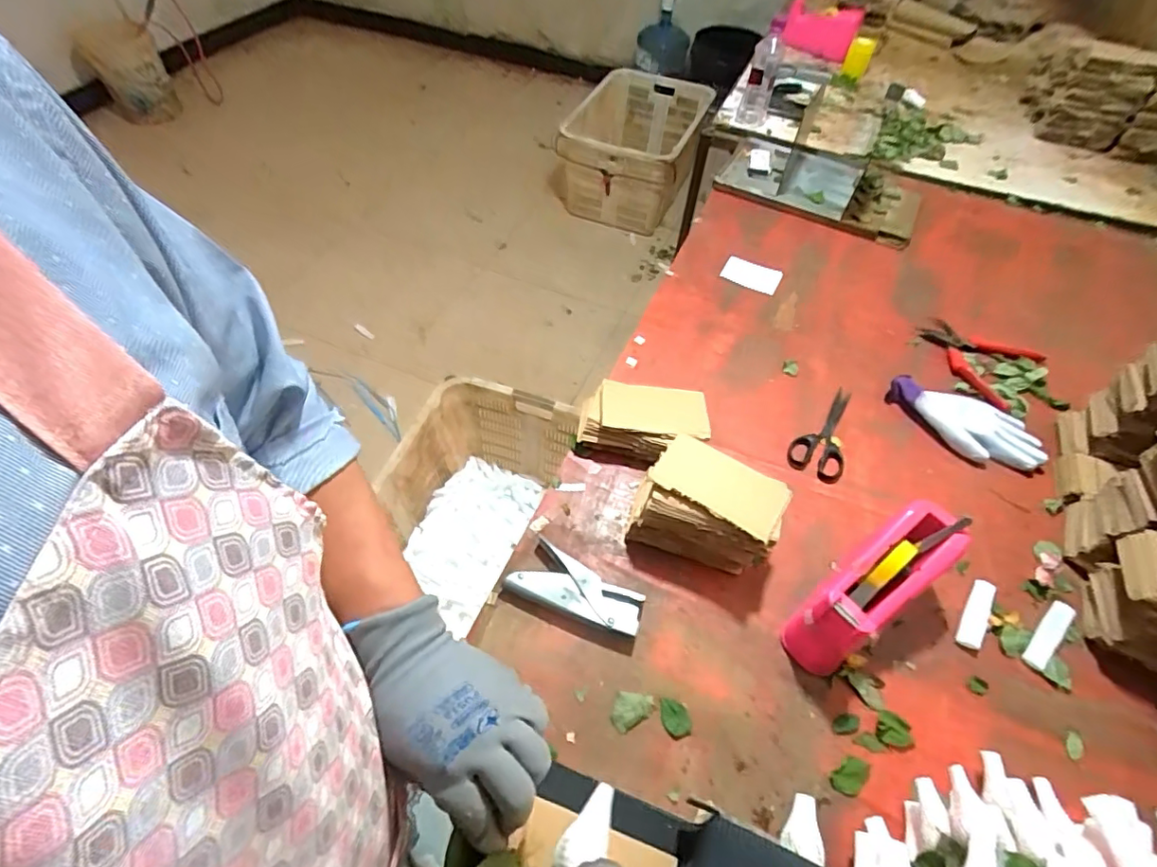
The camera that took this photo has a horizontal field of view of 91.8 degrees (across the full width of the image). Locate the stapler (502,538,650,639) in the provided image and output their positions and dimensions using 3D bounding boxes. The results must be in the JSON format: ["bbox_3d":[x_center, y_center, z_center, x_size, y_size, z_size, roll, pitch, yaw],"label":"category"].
[{"bbox_3d":[0.000,0.170,0.623,0.147,0.026,0.064,20,56,12],"label":"stapler"}]

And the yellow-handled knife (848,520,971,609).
[{"bbox_3d":[0.338,0.127,0.577,0.145,0.014,0.026,-31,60,-8],"label":"yellow-handled knife"}]

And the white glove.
[{"bbox_3d":[0.535,-0.012,0.777,0.197,0.034,0.088,21,56,12],"label":"white glove"}]

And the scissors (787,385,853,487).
[{"bbox_3d":[0.351,-0.003,0.780,0.072,0.007,0.167,30,58,18],"label":"scissors"}]

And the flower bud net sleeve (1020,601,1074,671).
[{"bbox_3d":[0.525,0.222,0.623,0.101,0.008,0.022,-35,62,-25],"label":"flower bud net sleeve"}]

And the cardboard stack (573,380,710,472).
[{"bbox_3d":[0.086,-0.013,0.740,0.162,0.055,0.109,13,54,7],"label":"cardboard stack"}]

